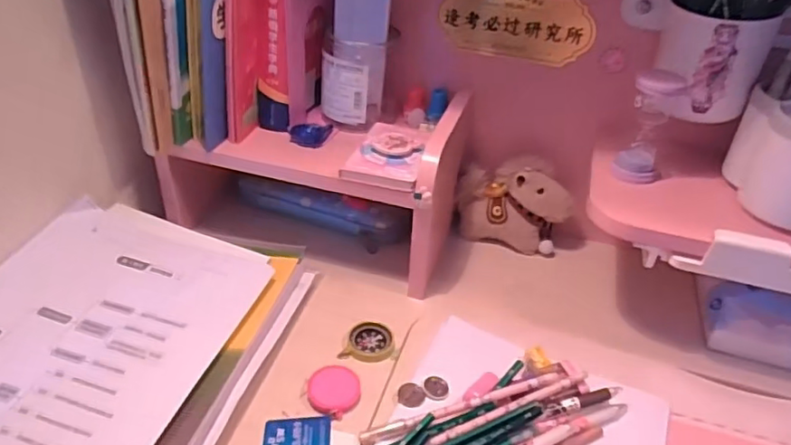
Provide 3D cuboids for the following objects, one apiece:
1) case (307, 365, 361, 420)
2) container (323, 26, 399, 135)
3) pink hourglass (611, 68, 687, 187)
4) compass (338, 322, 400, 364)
[{"bbox_3d":[-0.053,0.145,0.505,0.044,0.007,0.050,2,35,-3],"label":"case"},{"bbox_3d":[-0.040,-0.157,0.644,0.064,0.093,0.068,27,41,29],"label":"container"},{"bbox_3d":[0.236,-0.091,0.542,0.043,0.098,0.045,14,36,14],"label":"pink hourglass"},{"bbox_3d":[-0.023,0.114,0.556,0.053,0.007,0.043,5,35,1],"label":"compass"}]

